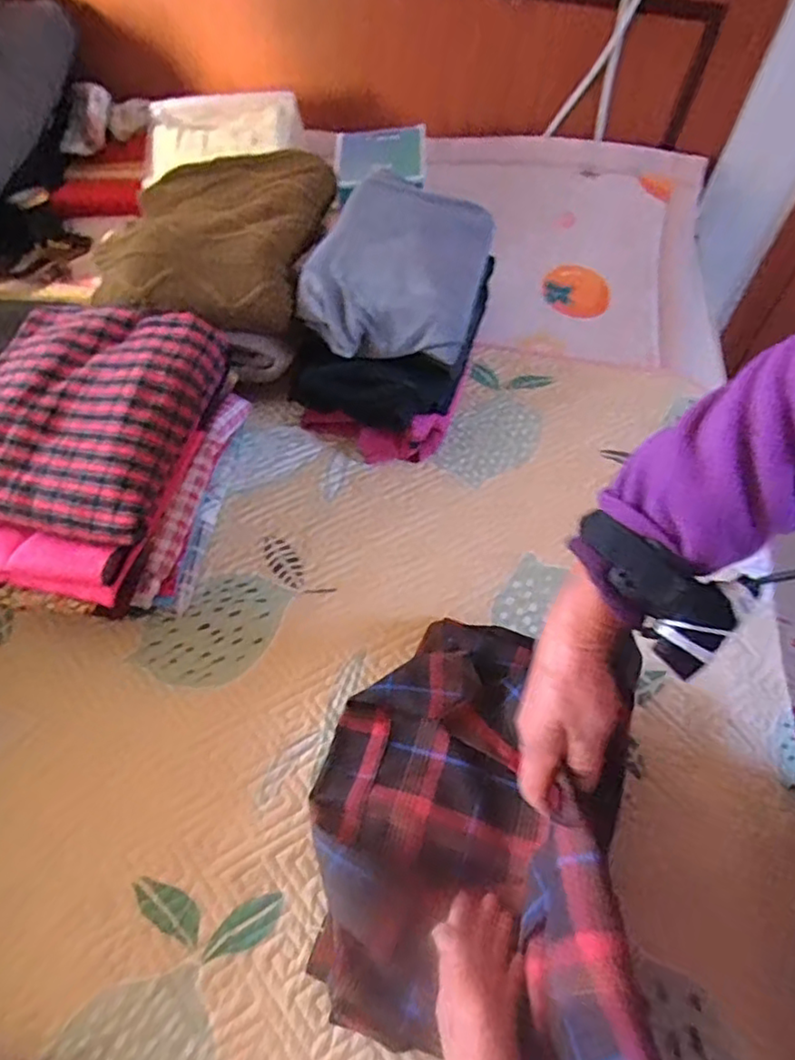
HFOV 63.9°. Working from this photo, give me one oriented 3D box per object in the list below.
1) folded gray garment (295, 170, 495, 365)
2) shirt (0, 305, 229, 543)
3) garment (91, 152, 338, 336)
[{"bbox_3d":[0.007,-0.306,0.714,0.175,0.064,0.254,12,54,5],"label":"folded gray garment"},{"bbox_3d":[-0.291,-0.113,0.576,0.216,0.055,0.231,11,54,5],"label":"shirt"},{"bbox_3d":[-0.204,-0.336,0.723,0.224,0.072,0.256,9,54,3],"label":"garment"}]

